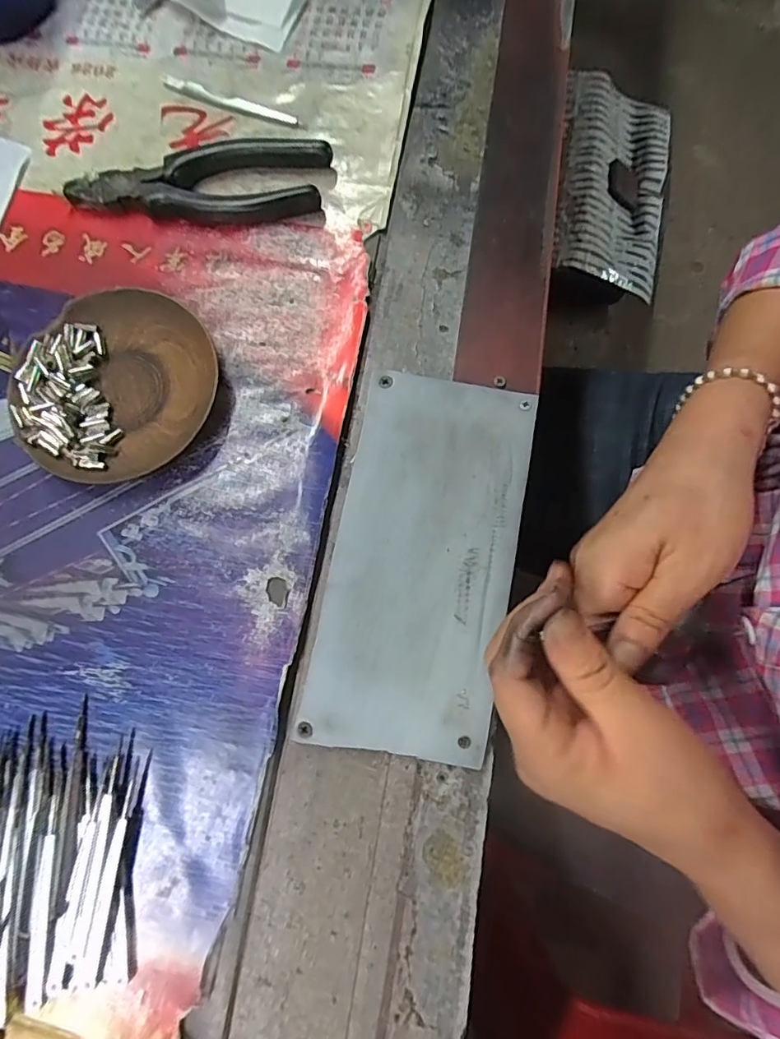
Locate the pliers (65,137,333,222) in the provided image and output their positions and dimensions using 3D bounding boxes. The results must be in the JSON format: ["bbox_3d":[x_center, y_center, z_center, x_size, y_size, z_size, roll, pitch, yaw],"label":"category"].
[{"bbox_3d":[-0.122,-0.218,0.330,0.160,0.016,0.051,2,77,2],"label":"pliers"}]

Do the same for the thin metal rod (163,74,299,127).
[{"bbox_3d":[-0.110,-0.286,0.350,0.103,0.004,0.010,22,78,6],"label":"thin metal rod"}]

